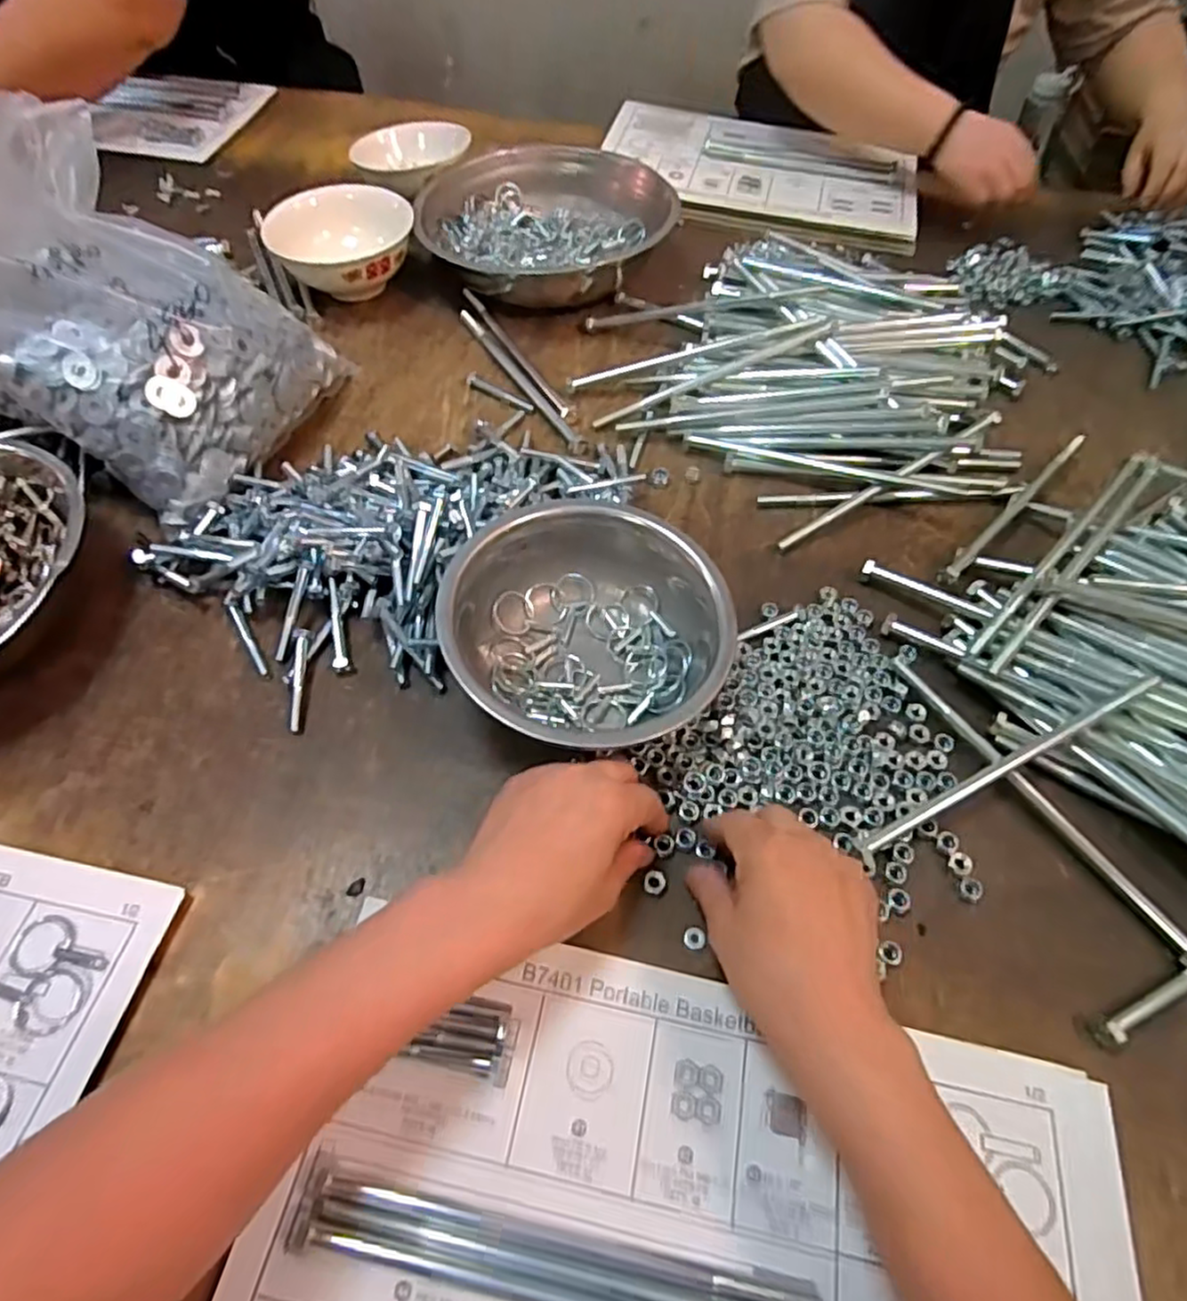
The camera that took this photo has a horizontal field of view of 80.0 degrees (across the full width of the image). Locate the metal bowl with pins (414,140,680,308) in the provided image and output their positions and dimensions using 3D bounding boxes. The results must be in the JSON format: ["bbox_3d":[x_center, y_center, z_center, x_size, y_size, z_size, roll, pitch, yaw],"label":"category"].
[{"bbox_3d":[-0.060,-0.436,0.731,0.241,0.075,0.219,34,62,20],"label":"metal bowl with pins"}]

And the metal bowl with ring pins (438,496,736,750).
[{"bbox_3d":[-0.007,-0.013,0.448,0.169,0.077,0.161,-12,57,-10],"label":"metal bowl with ring pins"}]

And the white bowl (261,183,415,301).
[{"bbox_3d":[-0.248,-0.394,0.702,0.140,0.075,0.122,-1,57,-3],"label":"white bowl"}]

